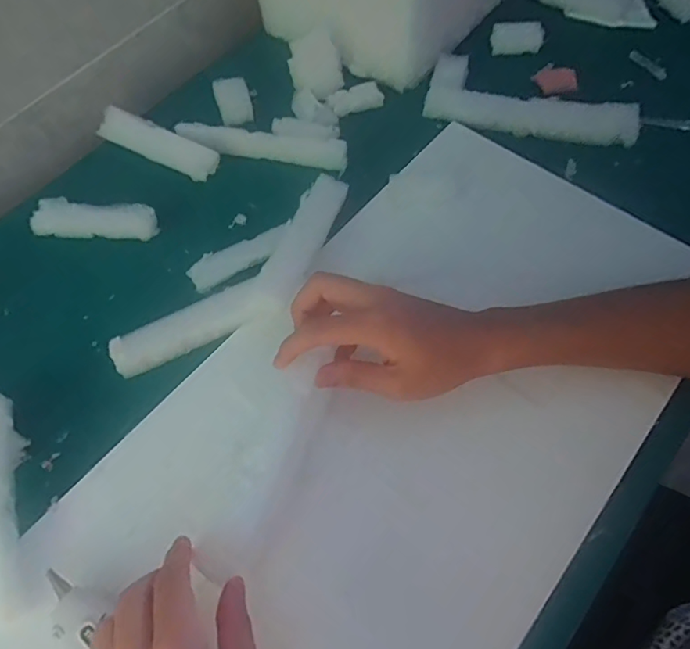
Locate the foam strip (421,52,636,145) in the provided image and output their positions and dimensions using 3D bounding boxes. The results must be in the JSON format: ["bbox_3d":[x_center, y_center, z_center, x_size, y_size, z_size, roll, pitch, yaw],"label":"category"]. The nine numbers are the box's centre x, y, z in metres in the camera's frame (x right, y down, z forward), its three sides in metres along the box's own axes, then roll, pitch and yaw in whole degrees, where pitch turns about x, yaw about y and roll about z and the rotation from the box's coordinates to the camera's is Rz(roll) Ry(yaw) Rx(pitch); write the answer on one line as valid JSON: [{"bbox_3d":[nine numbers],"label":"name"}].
[{"bbox_3d":[0.191,-0.232,0.538,0.209,0.031,0.085,18,65,10],"label":"foam strip"}]

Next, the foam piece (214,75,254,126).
[{"bbox_3d":[-0.119,-0.240,0.559,0.034,0.018,0.055,-18,64,-7],"label":"foam piece"}]

